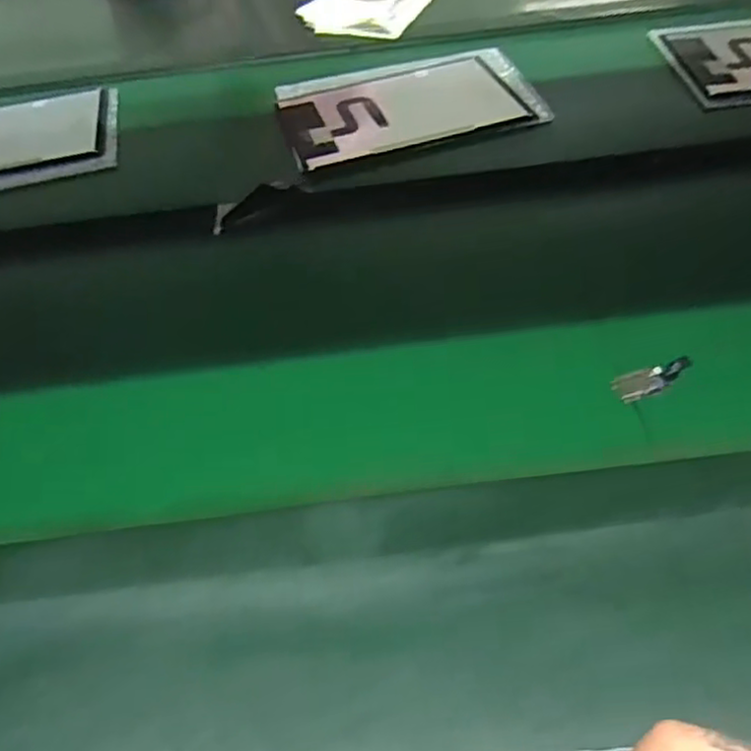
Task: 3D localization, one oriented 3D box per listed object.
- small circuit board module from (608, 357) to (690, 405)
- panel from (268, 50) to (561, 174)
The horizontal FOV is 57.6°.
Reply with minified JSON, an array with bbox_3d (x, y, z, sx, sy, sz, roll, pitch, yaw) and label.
[{"bbox_3d":[0.196,0.002,0.484,0.055,0.012,0.024,-16,51,-9],"label":"small circuit board module"},{"bbox_3d":[0.033,-0.304,0.757,0.269,0.012,0.173,-16,51,-5],"label":"panel"}]

